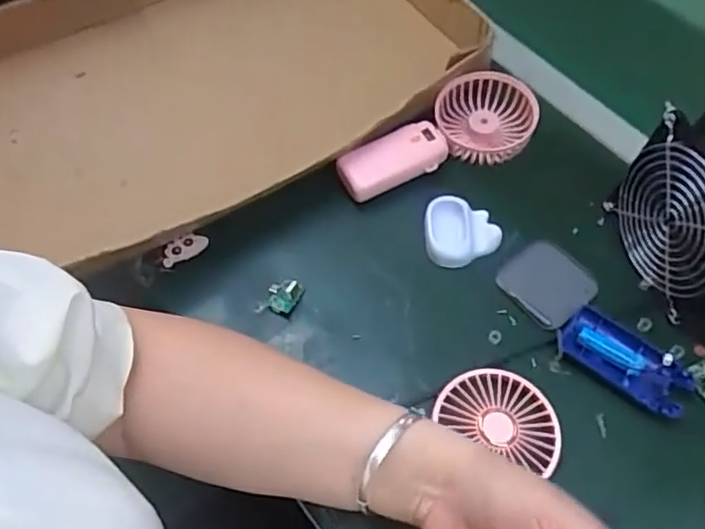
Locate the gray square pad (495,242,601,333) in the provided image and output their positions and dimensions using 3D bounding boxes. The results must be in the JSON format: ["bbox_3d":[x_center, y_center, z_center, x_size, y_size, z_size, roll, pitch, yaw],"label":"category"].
[{"bbox_3d":[0.162,0.014,0.493,0.068,0.004,0.066,-37,67,-20],"label":"gray square pad"}]

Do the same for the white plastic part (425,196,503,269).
[{"bbox_3d":[0.094,-0.028,0.508,0.064,0.014,0.062,3,60,0],"label":"white plastic part"}]

